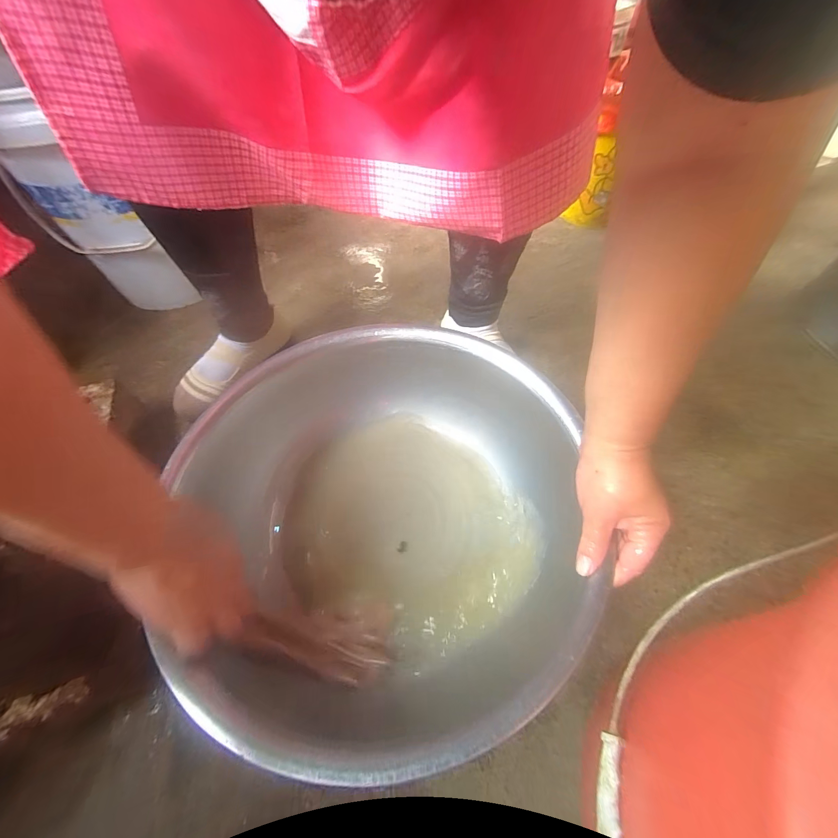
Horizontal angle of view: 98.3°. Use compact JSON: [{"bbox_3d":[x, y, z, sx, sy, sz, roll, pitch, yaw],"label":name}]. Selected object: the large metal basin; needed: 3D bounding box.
[{"bbox_3d":[-0.038,0.109,0.430,0.421,0.143,0.378,-1,55,3],"label":"large metal basin"}]

